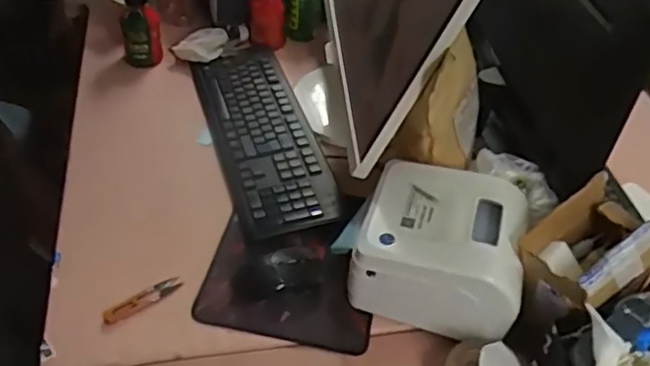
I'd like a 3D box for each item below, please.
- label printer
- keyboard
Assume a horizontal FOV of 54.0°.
[{"bbox_3d":[0.143,0.082,0.786,0.192,0.125,0.162,15,45,11],"label":"label printer"},{"bbox_3d":[-0.101,-0.083,1.002,0.150,0.037,0.416,-12,46,-16],"label":"keyboard"}]

